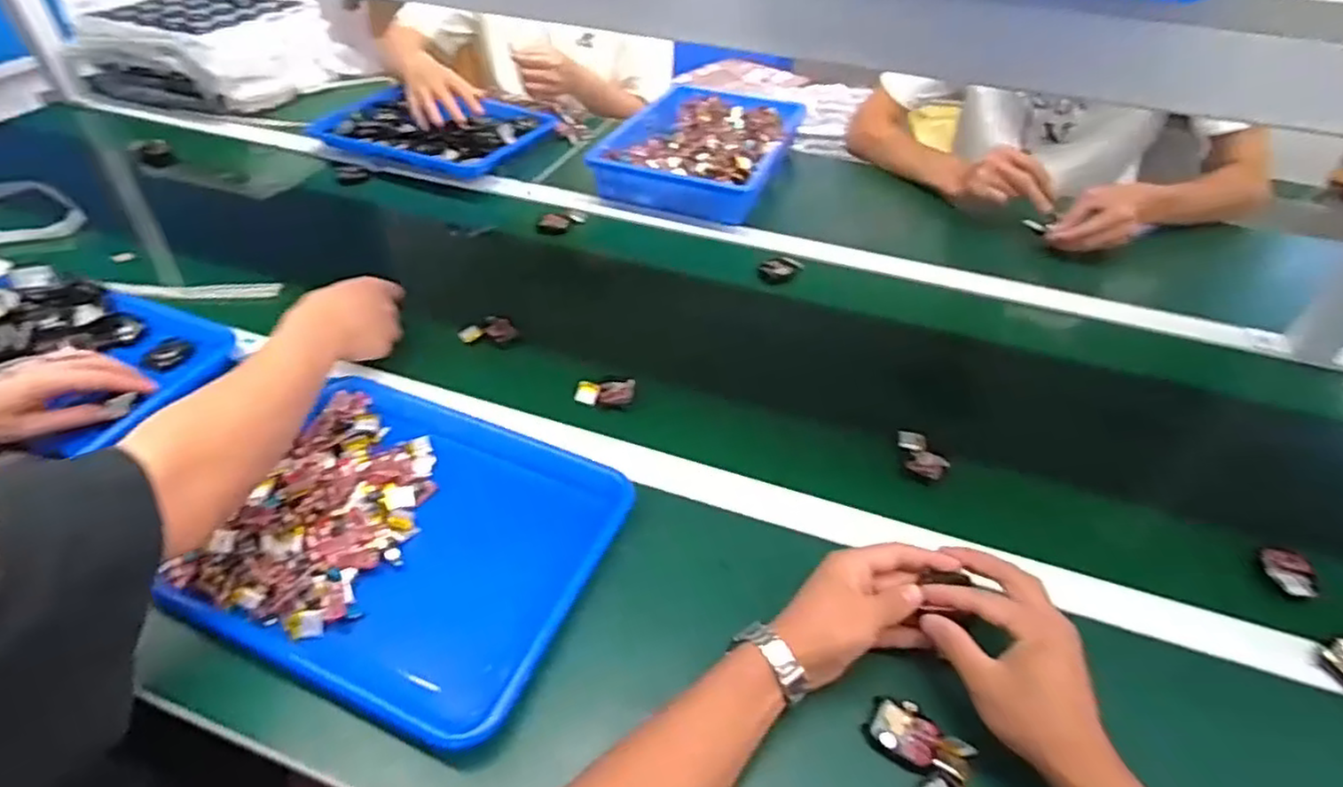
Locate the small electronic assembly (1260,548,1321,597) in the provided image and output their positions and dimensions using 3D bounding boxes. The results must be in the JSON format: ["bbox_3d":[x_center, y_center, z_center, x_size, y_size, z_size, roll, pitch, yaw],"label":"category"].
[{"bbox_3d":[0.509,0.146,0.571,0.024,0.019,0.044,-16,46,-18],"label":"small electronic assembly"}]

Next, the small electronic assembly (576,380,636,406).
[{"bbox_3d":[-0.067,-0.001,0.708,0.059,0.011,0.029,-1,43,-3],"label":"small electronic assembly"}]

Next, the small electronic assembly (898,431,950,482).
[{"bbox_3d":[0.237,0.058,0.652,0.035,0.019,0.056,-5,44,-7],"label":"small electronic assembly"}]

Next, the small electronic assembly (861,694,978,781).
[{"bbox_3d":[0.166,0.231,0.465,0.066,0.013,0.037,24,48,22],"label":"small electronic assembly"}]

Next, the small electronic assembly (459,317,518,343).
[{"bbox_3d":[-0.204,-0.069,0.776,0.062,0.018,0.029,-9,44,-11],"label":"small electronic assembly"}]

